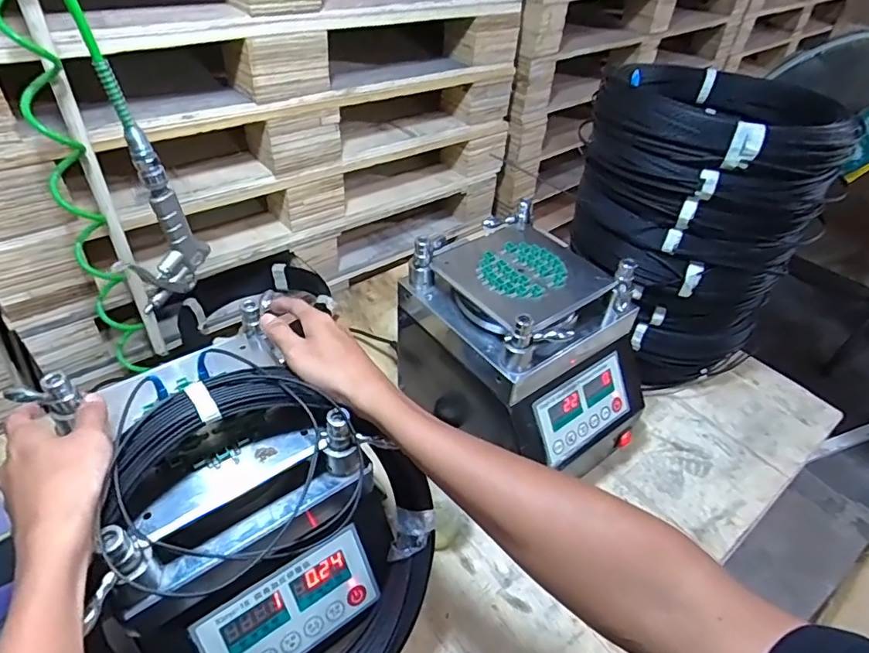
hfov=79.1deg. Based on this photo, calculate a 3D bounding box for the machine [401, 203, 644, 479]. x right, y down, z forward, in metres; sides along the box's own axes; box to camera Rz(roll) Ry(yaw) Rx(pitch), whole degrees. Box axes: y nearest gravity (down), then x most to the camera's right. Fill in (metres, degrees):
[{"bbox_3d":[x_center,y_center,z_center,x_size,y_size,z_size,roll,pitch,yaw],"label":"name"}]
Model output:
[{"bbox_3d":[0.117,0.043,0.720,0.214,0.281,0.282,-26,51,-29],"label":"machine"}]

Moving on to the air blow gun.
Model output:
[{"bbox_3d":[-0.278,-0.105,0.524,0.024,0.167,0.090,28,48,23],"label":"air blow gun"}]

